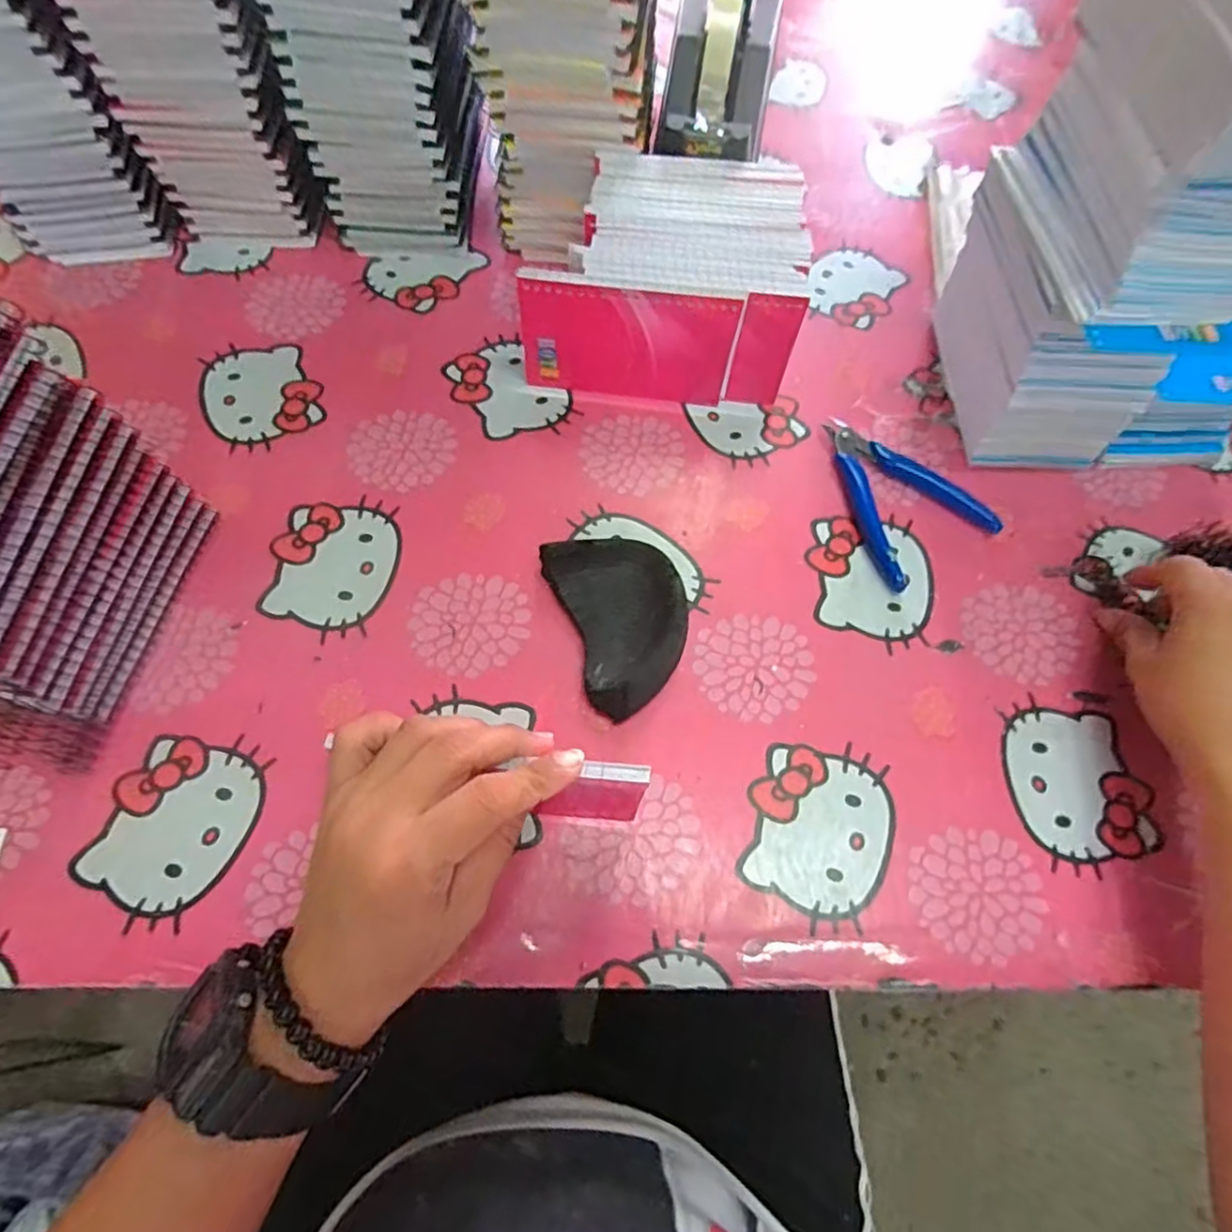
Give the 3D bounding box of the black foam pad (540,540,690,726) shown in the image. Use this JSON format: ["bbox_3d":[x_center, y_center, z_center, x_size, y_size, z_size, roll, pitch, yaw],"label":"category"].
[{"bbox_3d":[0.006,0.001,0.359,0.066,0.023,0.102,-17,67,-10],"label":"black foam pad"}]

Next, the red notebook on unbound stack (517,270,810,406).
[{"bbox_3d":[0.027,-0.169,0.402,0.166,0.081,0.011,3,65,-1],"label":"red notebook on unbound stack"}]

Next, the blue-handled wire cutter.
[{"bbox_3d":[0.172,-0.081,0.406,0.082,0.011,0.114,-28,70,-14],"label":"blue-handled wire cutter"}]

